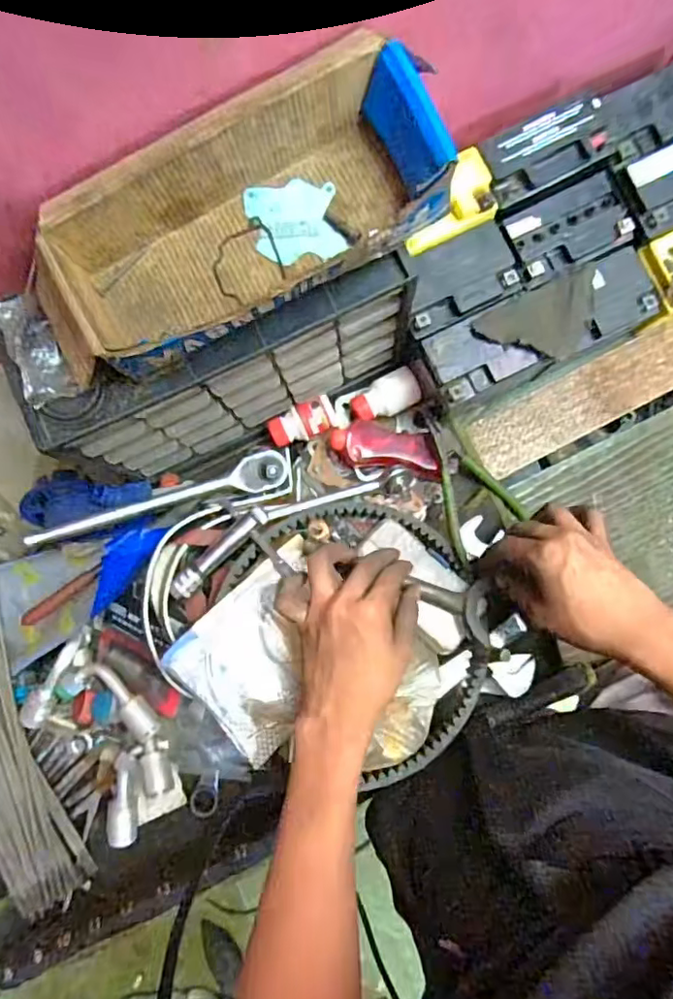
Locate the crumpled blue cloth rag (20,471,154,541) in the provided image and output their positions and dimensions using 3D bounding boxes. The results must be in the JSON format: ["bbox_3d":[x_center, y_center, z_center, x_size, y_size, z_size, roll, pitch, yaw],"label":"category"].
[{"bbox_3d":[-0.244,0.005,0.549,0.116,0.056,0.063,7,86,4],"label":"crumpled blue cloth rag"}]

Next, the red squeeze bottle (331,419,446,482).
[{"bbox_3d":[0.052,-0.053,0.579,0.112,0.032,0.046,10,86,-8],"label":"red squeeze bottle"}]

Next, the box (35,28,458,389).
[{"bbox_3d":[-0.067,-0.180,0.382,0.285,0.066,0.122,-30,84,1],"label":"box"}]

